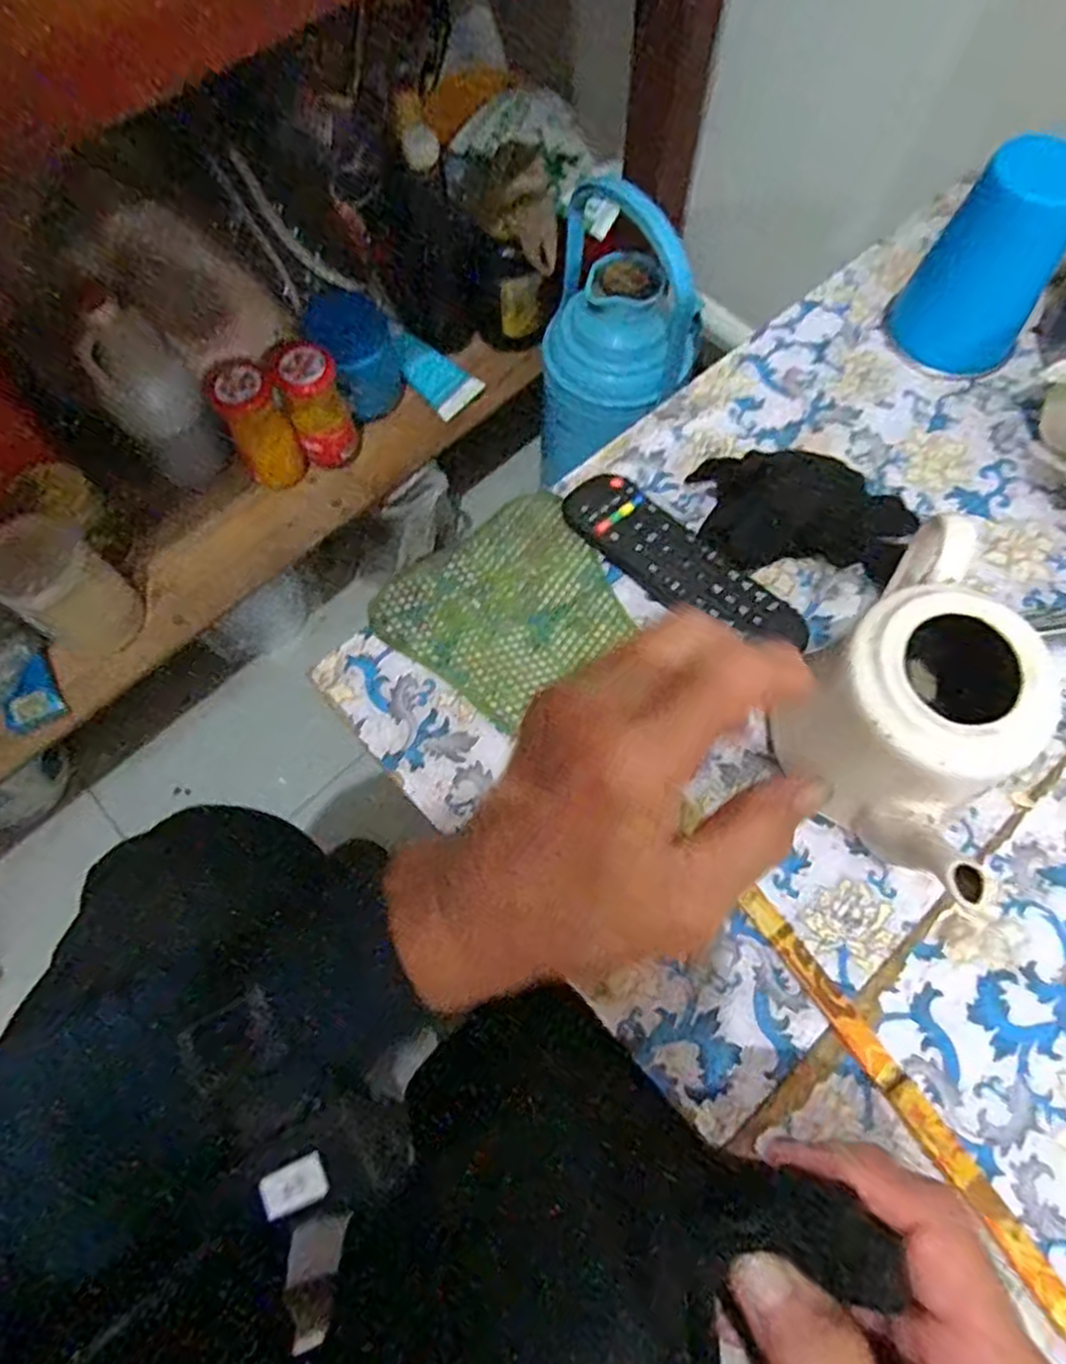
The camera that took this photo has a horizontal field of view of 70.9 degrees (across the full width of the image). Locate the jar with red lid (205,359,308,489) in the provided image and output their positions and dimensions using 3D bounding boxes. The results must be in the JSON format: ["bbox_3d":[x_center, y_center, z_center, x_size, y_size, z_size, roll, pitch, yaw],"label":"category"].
[{"bbox_3d":[-0.277,-0.254,0.761,0.061,0.128,0.051,-26,71,-11],"label":"jar with red lid"}]

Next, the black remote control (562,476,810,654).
[{"bbox_3d":[0.078,-0.061,0.409,0.045,0.020,0.149,-42,73,-15],"label":"black remote control"}]

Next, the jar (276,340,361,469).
[{"bbox_3d":[-0.217,-0.275,0.761,0.061,0.128,0.051,-20,70,-9],"label":"jar"}]

